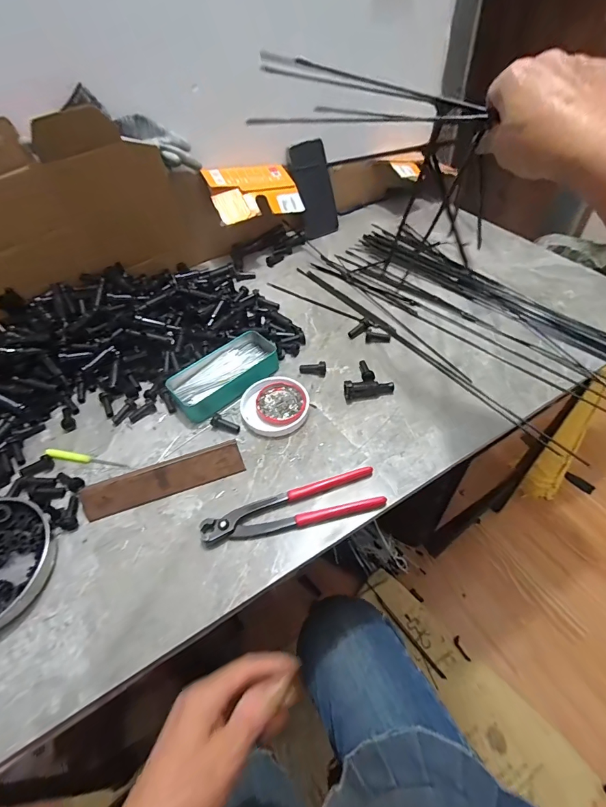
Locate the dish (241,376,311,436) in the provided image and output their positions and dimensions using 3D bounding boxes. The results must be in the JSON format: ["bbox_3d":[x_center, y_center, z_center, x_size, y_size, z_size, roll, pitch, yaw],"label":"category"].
[{"bbox_3d":[-0.035,0.002,0.522,0.086,0.020,0.081,-2,50,2],"label":"dish"}]

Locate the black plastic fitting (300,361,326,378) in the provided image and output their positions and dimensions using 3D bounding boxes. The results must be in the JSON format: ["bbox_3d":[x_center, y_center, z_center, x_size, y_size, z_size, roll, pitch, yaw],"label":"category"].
[{"bbox_3d":[0.014,-0.049,0.566,0.037,0.012,0.019,1,50,5],"label":"black plastic fitting"}]

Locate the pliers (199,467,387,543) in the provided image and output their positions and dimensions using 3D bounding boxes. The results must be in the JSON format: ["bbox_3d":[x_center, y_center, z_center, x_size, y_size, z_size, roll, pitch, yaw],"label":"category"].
[{"bbox_3d":[-0.011,0.113,0.432,0.193,0.016,0.045,-14,50,-7],"label":"pliers"}]

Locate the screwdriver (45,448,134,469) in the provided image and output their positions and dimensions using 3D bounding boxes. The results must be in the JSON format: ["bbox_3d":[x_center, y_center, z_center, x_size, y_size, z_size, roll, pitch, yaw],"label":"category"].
[{"bbox_3d":[-0.264,0.067,0.492,0.110,0.010,0.011,5,49,9],"label":"screwdriver"}]

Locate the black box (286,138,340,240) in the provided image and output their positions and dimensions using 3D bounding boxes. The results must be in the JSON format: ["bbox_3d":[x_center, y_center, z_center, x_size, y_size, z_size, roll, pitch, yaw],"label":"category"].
[{"bbox_3d":[0.022,-0.420,0.788,0.078,0.168,0.036,-34,34,-24],"label":"black box"}]

